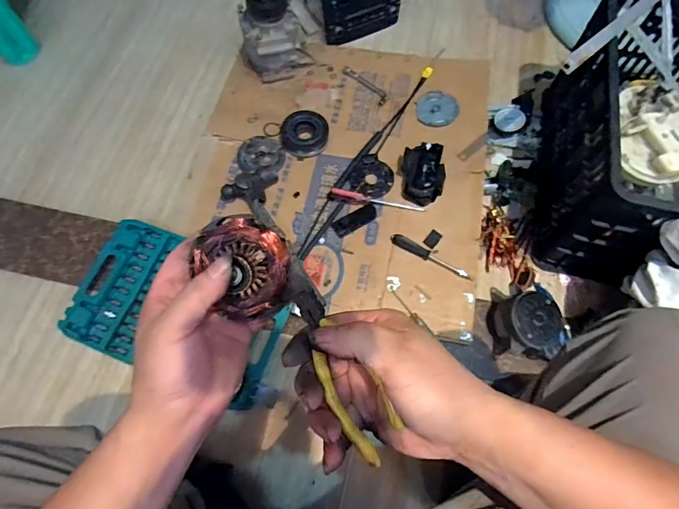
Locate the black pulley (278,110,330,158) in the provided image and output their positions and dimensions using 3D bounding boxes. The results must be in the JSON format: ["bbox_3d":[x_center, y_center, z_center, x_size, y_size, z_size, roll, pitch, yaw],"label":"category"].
[{"bbox_3d":[-0.082,-0.275,0.943,0.106,0.038,0.100,-1,62,2],"label":"black pulley"}]

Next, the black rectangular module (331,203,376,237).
[{"bbox_3d":[0.033,-0.073,0.874,0.099,0.007,0.042,-30,65,-13],"label":"black rectangular module"}]

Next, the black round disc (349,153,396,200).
[{"bbox_3d":[0.071,-0.164,0.898,0.088,0.015,0.104,28,67,16],"label":"black round disc"}]

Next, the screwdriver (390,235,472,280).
[{"bbox_3d":[0.179,0.004,0.815,0.167,0.021,0.023,28,67,16],"label":"screwdriver"}]

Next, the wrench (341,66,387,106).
[{"bbox_3d":[0.063,-0.410,1.006,0.033,0.010,0.151,-34,66,-14],"label":"wrench"}]

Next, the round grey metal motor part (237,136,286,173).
[{"bbox_3d":[-0.168,-0.219,0.918,0.103,0.031,0.099,-1,62,2],"label":"round grey metal motor part"}]

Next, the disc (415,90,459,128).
[{"bbox_3d":[0.229,-0.345,0.980,0.097,0.007,0.103,-1,62,2],"label":"disc"}]

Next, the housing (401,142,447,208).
[{"bbox_3d":[0.174,-0.168,0.870,0.083,0.057,0.120,0,65,3],"label":"housing"}]

